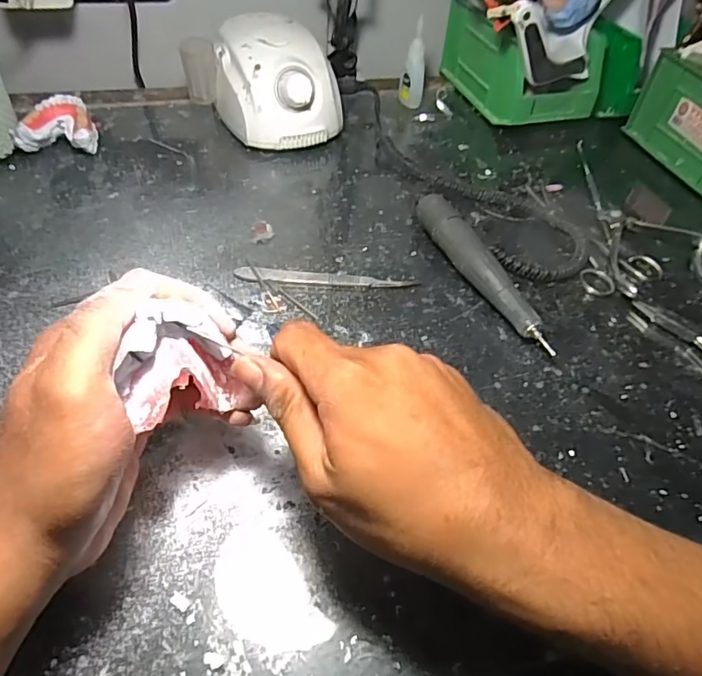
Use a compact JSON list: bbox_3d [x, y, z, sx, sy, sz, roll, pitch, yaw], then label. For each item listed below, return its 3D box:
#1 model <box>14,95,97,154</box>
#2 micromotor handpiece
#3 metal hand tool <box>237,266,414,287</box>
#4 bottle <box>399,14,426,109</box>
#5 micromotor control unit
[{"bbox_3d":[-0.265,-0.192,0.484,0.064,0.034,0.054,-3,50,-8],"label":"model"},{"bbox_3d":[0.096,-0.052,0.396,0.022,0.034,0.162,-17,53,-19],"label":"micromotor handpiece"},{"bbox_3d":[-0.018,-0.045,0.395,0.133,0.005,0.015,1,49,-5],"label":"metal hand tool"},{"bbox_3d":[0.069,-0.291,0.566,0.025,0.085,0.016,7,49,1],"label":"bottle"},{"bbox_3d":[-0.076,-0.245,0.516,0.096,0.082,0.129,-22,55,-23],"label":"micromotor control unit"}]

